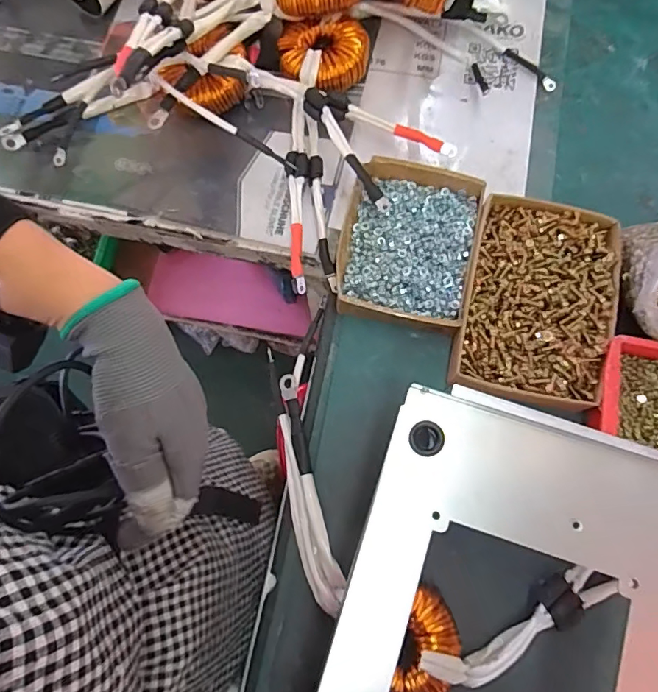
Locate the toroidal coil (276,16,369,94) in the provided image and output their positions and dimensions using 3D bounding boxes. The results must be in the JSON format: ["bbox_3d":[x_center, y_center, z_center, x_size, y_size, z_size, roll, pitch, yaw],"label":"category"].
[{"bbox_3d":[-0.005,-0.359,0.604,0.111,0.039,0.092,-11,75,-1],"label":"toroidal coil"}]

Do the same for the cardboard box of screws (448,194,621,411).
[{"bbox_3d":[0.218,-0.045,0.515,0.144,0.048,0.214,15,76,5],"label":"cardboard box of screws"}]

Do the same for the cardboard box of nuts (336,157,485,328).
[{"bbox_3d":[0.088,-0.110,0.539,0.137,0.035,0.183,11,76,4],"label":"cardboard box of nuts"}]

